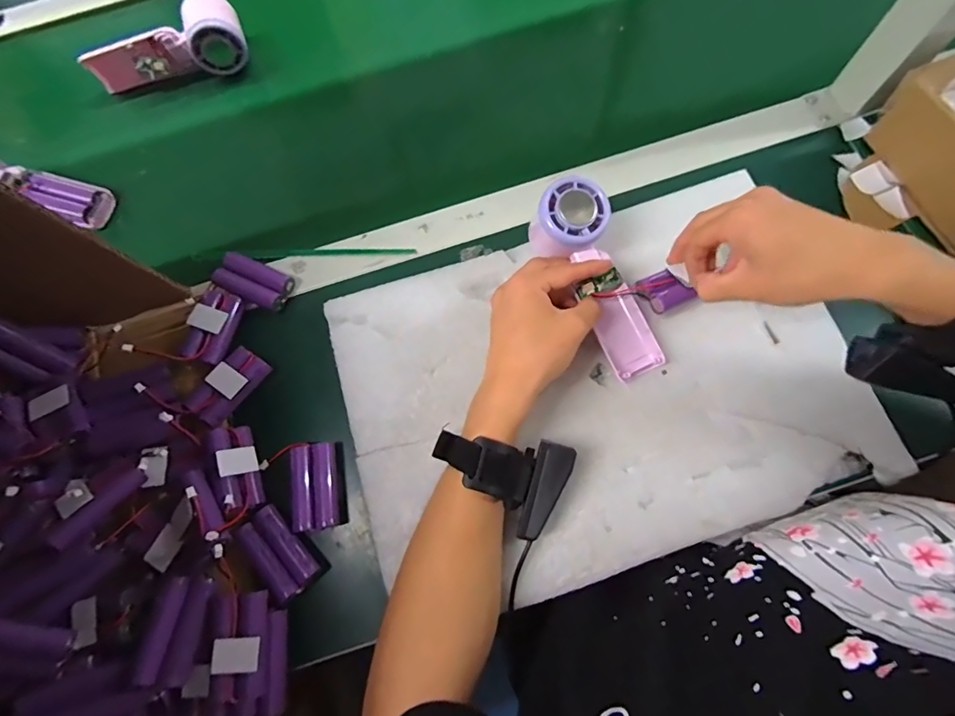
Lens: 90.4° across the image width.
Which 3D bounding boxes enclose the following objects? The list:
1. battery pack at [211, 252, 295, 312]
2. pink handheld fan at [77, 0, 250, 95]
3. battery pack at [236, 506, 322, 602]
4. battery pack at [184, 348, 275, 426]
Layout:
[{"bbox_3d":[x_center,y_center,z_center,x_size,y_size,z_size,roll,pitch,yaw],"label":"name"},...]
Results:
[{"bbox_3d":[-0.207,-0.071,0.441,0.073,0.021,0.034,23,79,10],"label":"battery pack"},{"bbox_3d":[-0.333,-0.338,0.513,0.164,0.054,0.063,-13,75,2],"label":"pink handheld fan"},{"bbox_3d":[-0.154,0.148,0.364,0.034,0.017,0.067,-39,74,-11],"label":"battery pack"},{"bbox_3d":[-0.212,0.023,0.404,0.037,0.015,0.065,36,82,12],"label":"battery pack"}]

